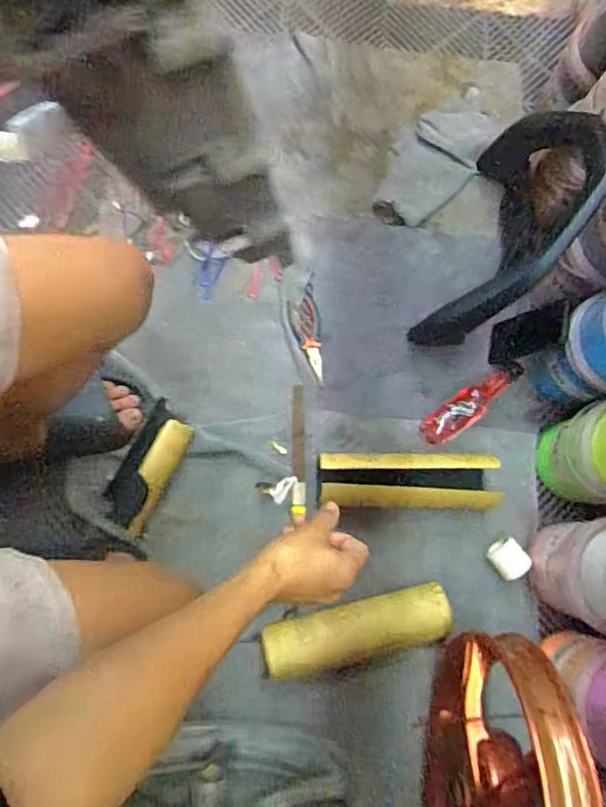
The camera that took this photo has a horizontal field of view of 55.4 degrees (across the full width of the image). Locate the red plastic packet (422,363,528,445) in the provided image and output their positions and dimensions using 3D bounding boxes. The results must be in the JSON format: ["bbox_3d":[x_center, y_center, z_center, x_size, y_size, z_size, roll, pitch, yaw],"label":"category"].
[{"bbox_3d":[0.282,-0.002,0.963,0.199,0.040,0.056,-36,83,-9],"label":"red plastic packet"}]

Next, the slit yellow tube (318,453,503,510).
[{"bbox_3d":[0.166,0.122,0.917,0.279,0.081,0.086,2,79,-3],"label":"slit yellow tube"}]

